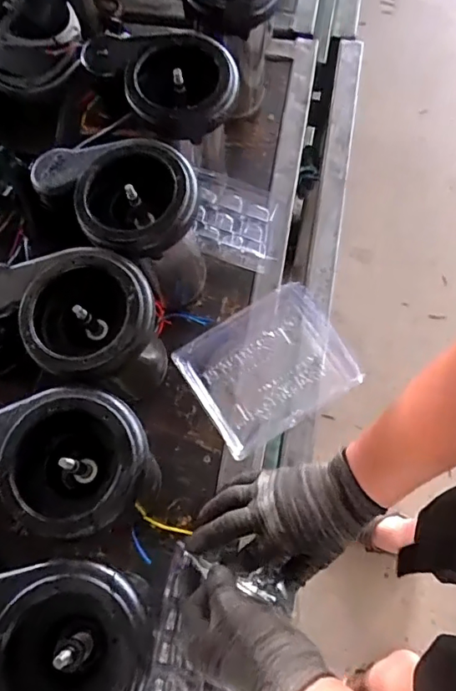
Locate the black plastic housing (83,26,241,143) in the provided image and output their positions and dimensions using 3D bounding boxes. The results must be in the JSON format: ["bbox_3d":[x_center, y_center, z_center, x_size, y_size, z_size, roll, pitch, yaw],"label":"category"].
[{"bbox_3d":[-0.074,-0.284,0.550,0.170,0.048,0.112,20,74,8],"label":"black plastic housing"}]

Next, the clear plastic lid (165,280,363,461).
[{"bbox_3d":[0.047,0.022,0.605,0.182,0.035,0.148,-32,74,-8],"label":"clear plastic lid"}]

